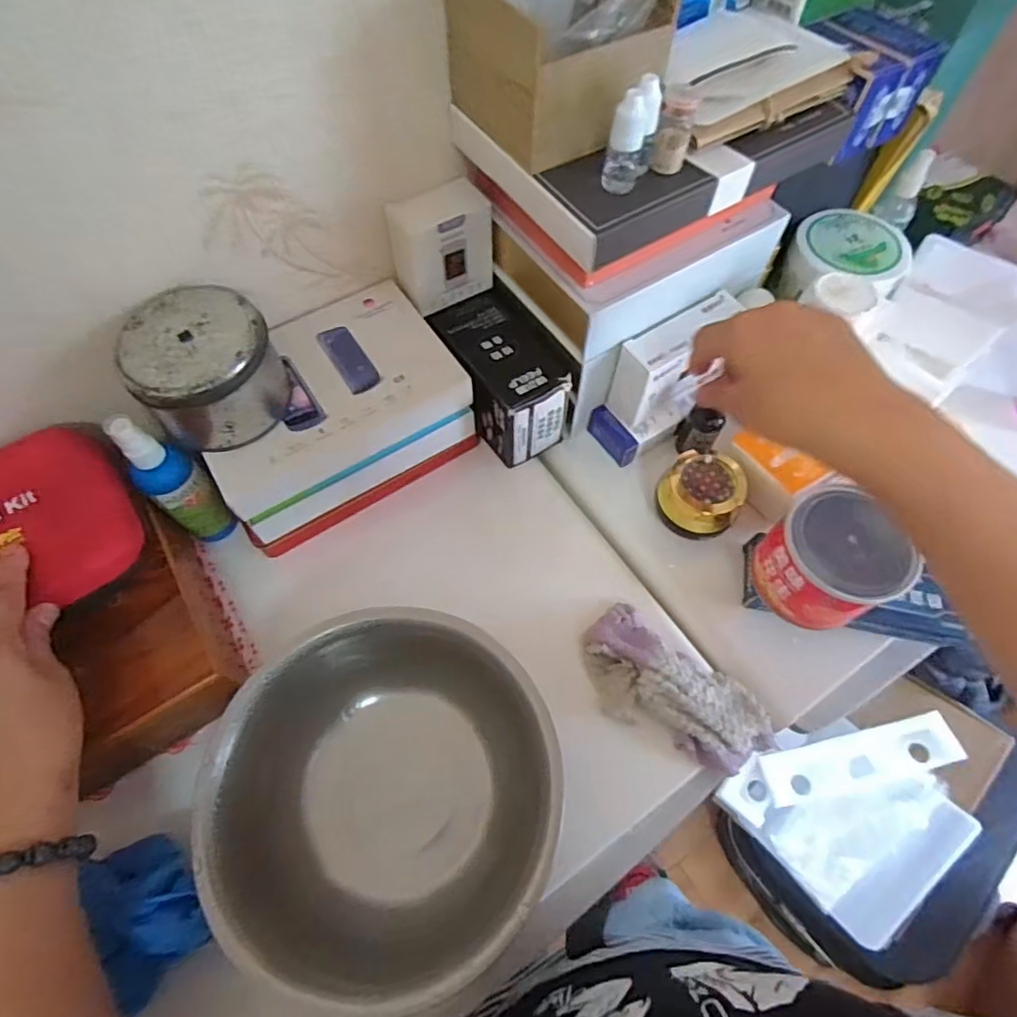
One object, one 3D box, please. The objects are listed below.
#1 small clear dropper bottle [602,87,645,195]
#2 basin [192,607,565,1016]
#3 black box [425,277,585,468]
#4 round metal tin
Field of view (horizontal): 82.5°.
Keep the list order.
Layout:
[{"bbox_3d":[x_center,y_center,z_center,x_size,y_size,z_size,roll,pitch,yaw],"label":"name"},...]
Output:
[{"bbox_3d":[0.069,-0.217,0.344,0.020,0.055,0.020,11,63,6],"label":"small clear dropper bottle"},{"bbox_3d":[-0.072,0.178,0.368,0.202,0.084,0.200,0,63,0],"label":"basin"},{"bbox_3d":[-0.006,-0.116,0.502,0.082,0.088,0.122,-32,67,-15],"label":"black box"},{"bbox_3d":[-0.201,-0.093,0.397,0.087,0.069,0.085,0,63,0],"label":"round metal tin"}]

